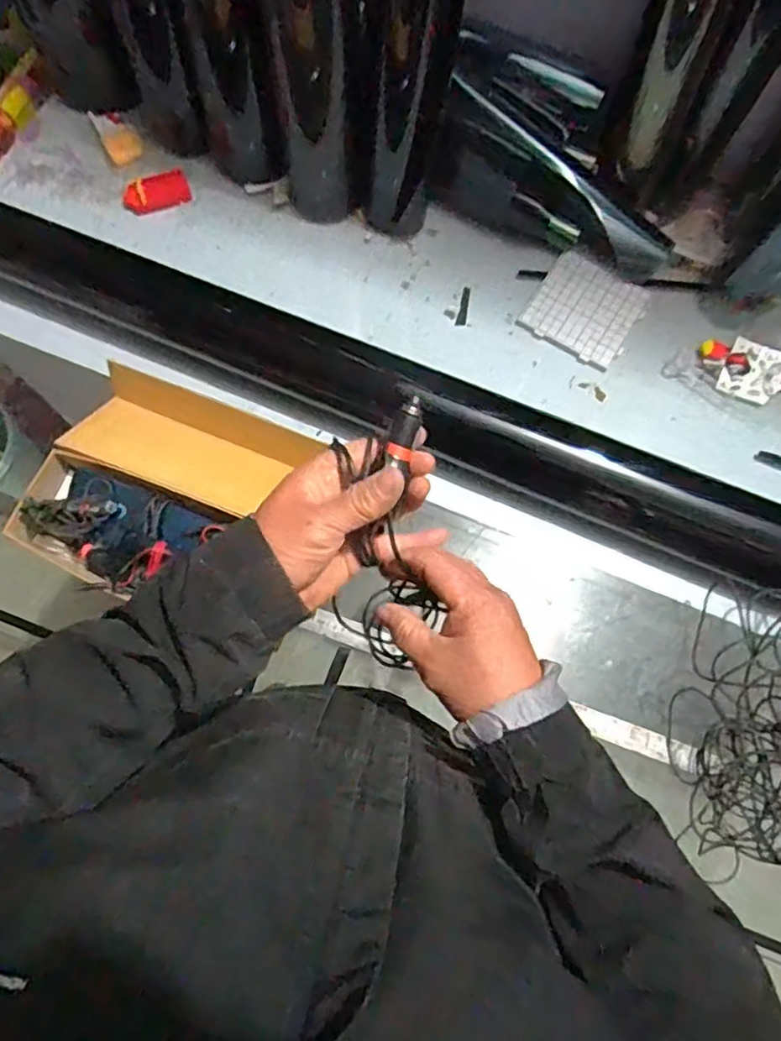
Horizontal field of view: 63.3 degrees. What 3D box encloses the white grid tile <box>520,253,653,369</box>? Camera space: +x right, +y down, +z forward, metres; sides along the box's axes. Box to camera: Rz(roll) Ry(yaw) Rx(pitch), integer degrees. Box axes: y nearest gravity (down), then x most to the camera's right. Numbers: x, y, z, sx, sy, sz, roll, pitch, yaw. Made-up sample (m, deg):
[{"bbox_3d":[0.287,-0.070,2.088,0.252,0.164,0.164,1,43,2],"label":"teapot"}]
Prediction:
[{"bbox_3d":[0.288,-0.311,0.937,0.149,0.005,0.143,32,82,7],"label":"white grid tile"}]

